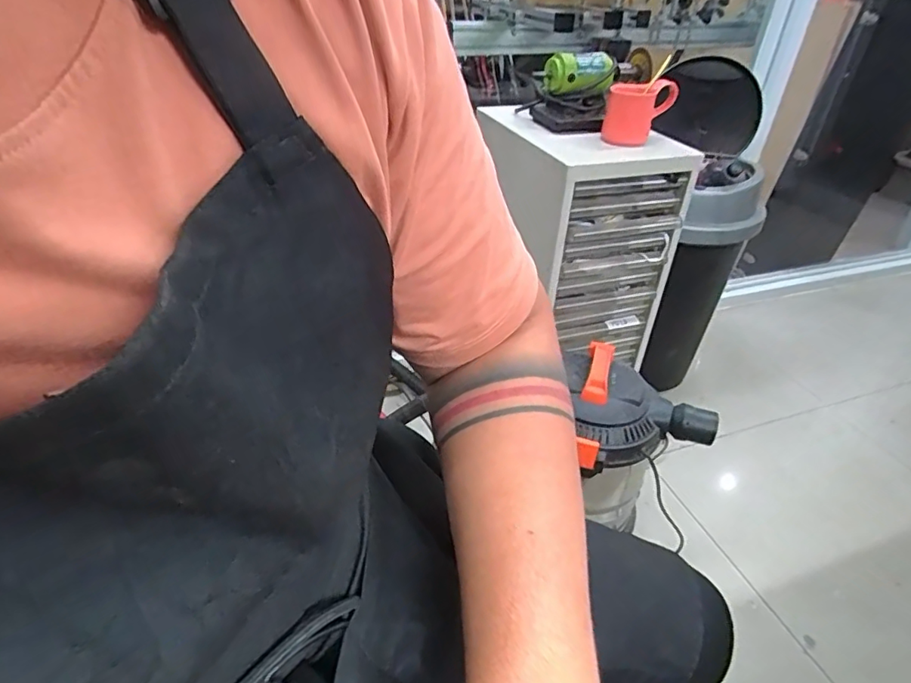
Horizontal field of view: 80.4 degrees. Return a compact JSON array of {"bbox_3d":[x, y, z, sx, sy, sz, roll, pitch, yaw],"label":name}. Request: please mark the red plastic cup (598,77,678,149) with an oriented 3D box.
[{"bbox_3d":[0.344,-0.431,1.021,0.117,0.109,0.073,13,37,13],"label":"red plastic cup"}]

